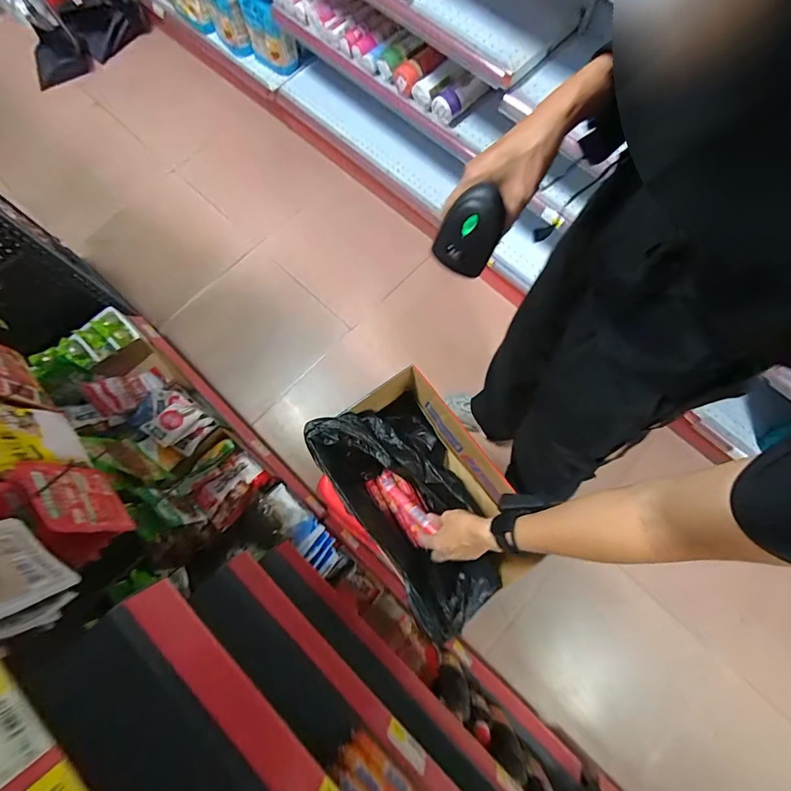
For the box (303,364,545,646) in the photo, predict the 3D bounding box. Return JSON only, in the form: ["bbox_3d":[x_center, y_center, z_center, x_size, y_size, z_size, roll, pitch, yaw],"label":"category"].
[{"bbox_3d":[0.048,0.172,0.724,0.227,0.198,0.369,-34,78,-8],"label":"box"}]

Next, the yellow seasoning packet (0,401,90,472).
[{"bbox_3d":[-0.588,0.062,0.635,0.029,0.186,0.134,-41,76,5],"label":"yellow seasoning packet"}]

